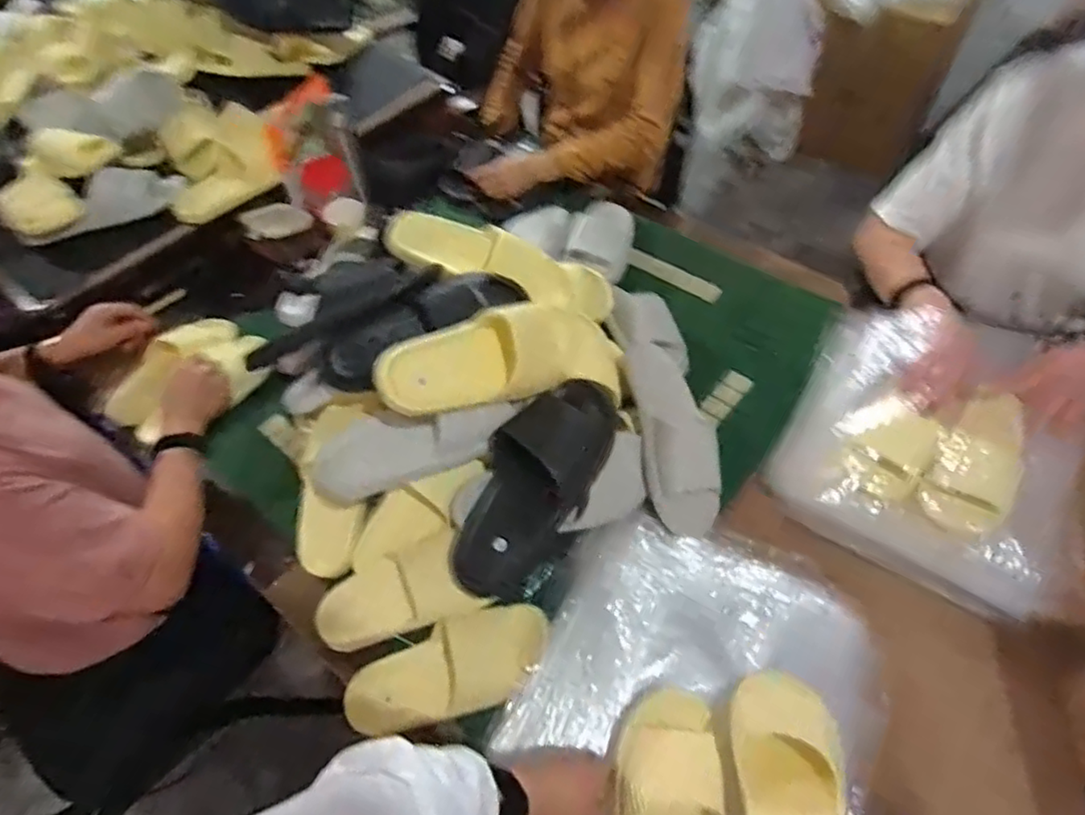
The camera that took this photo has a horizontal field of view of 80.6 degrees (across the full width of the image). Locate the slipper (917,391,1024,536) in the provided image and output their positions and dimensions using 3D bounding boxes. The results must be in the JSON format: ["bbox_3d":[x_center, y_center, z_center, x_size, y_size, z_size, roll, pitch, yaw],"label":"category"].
[{"bbox_3d":[0.577,0.075,0.844,0.104,0.055,0.227,36,64,25],"label":"slipper"}]

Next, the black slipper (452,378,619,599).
[{"bbox_3d":[-0.006,0.088,0.753,0.124,0.084,0.282,27,79,21],"label":"black slipper"}]

